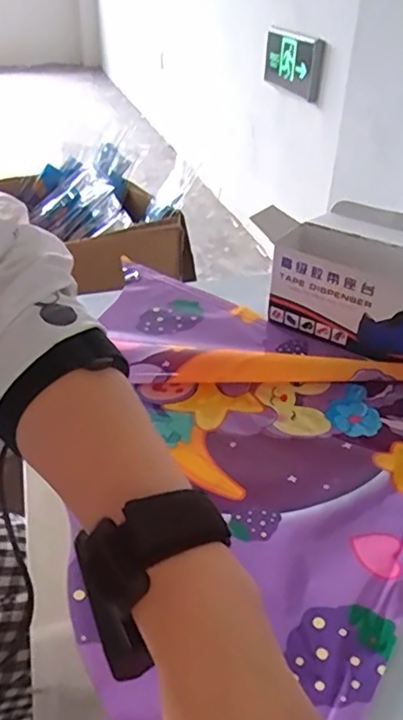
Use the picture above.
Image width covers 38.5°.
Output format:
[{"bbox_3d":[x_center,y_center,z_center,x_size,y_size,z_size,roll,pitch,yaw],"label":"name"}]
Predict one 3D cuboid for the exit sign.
[{"bbox_3d":[0.251,-0.831,1.626,0.041,0.155,0.381,-7,36,-12],"label":"exit sign"}]

